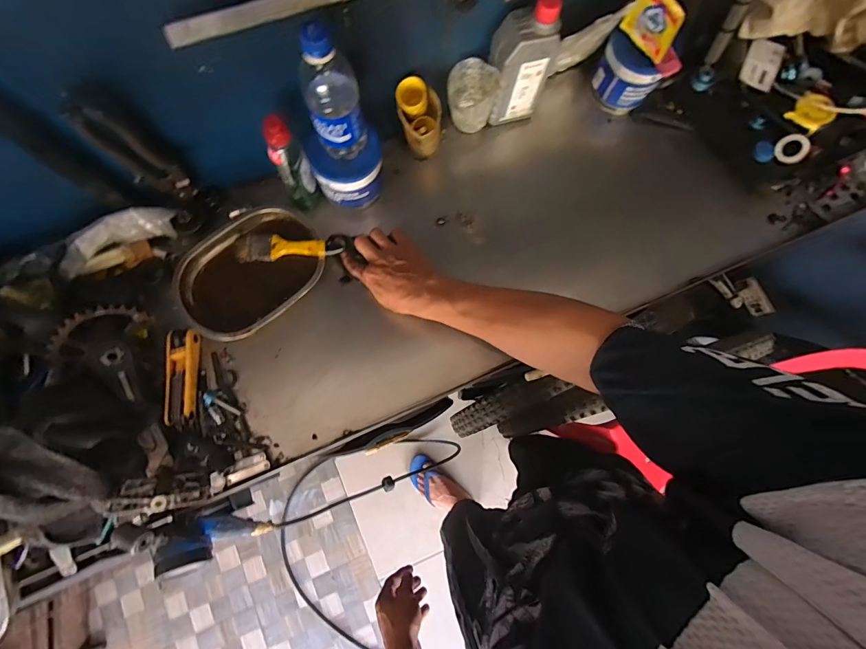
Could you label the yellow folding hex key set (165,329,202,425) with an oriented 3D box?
[{"bbox_3d":[-0.355,0.073,0.551,0.039,0.027,0.125,-1,79,0],"label":"yellow folding hex key set"}]

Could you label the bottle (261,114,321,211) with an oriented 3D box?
[{"bbox_3d":[-0.198,-0.221,0.551,0.046,0.174,0.045,0,79,0],"label":"bottle"}]

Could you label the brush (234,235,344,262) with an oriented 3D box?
[{"bbox_3d":[-0.212,-0.117,0.580,0.160,0.022,0.038,-1,79,0],"label":"brush"}]

